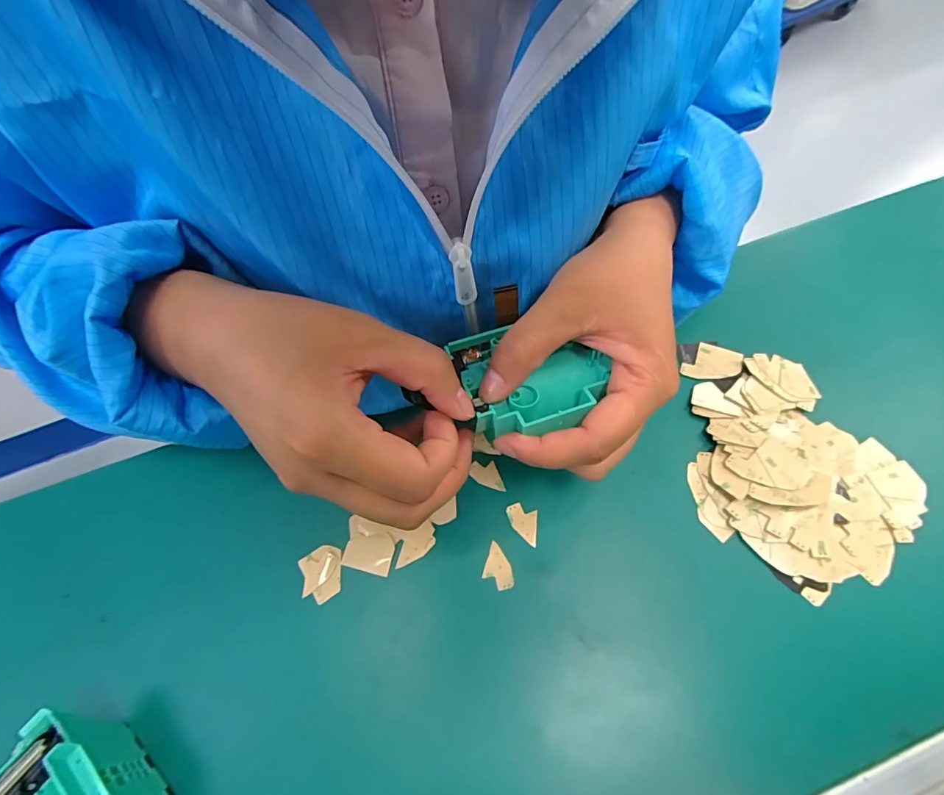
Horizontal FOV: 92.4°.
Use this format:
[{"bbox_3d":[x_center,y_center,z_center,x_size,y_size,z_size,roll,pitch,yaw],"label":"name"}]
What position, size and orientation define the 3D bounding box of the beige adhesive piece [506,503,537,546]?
[{"bbox_3d":[0.033,0.074,0.274,0.015,0.004,0.026,-43,68,-10],"label":"beige adhesive piece"}]

